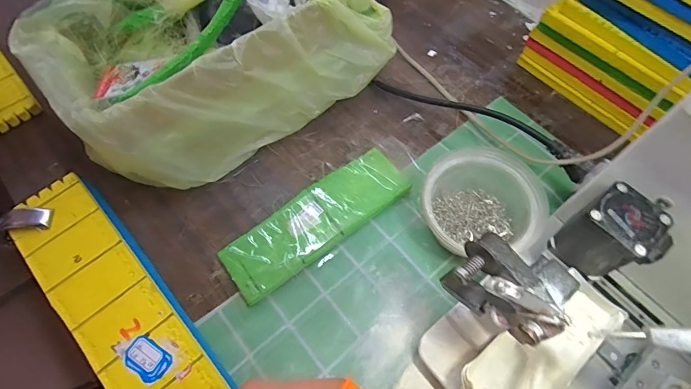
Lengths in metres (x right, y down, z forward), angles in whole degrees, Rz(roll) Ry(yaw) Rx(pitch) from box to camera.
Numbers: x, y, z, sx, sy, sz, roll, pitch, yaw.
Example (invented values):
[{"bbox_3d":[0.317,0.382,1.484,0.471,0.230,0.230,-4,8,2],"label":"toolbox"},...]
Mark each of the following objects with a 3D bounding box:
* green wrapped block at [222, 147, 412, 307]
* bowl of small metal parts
[{"bbox_3d":[-0.025,0.023,0.356,0.177,0.015,0.056,-35,68,-16],"label":"green wrapped block"},{"bbox_3d":[0.115,0.006,0.345,0.095,0.054,0.093,0,63,0],"label":"bowl of small metal parts"}]

